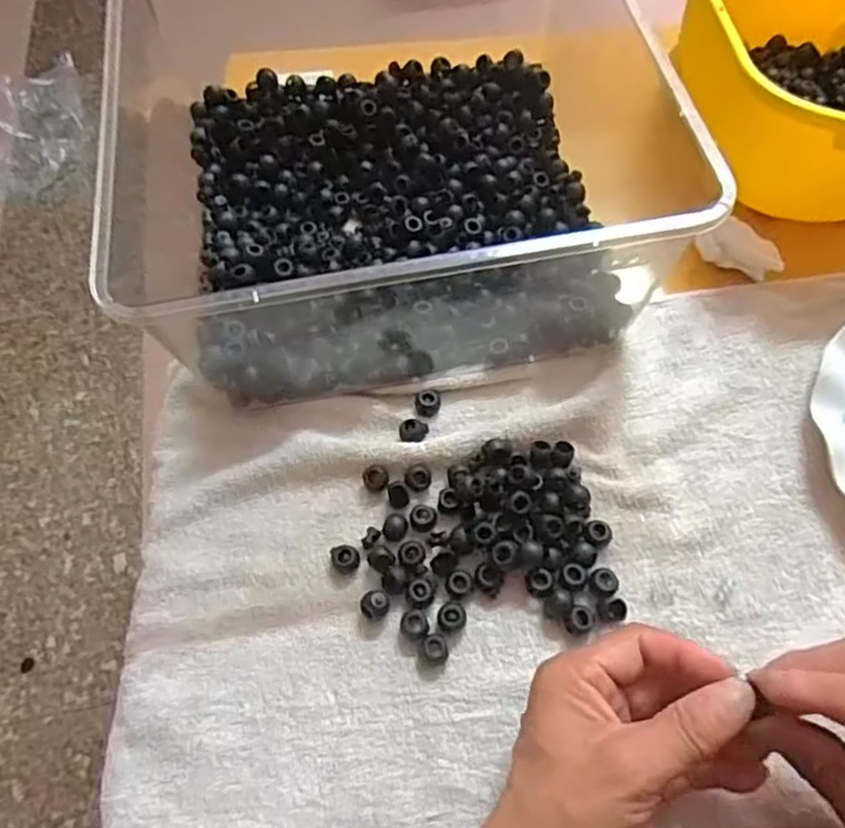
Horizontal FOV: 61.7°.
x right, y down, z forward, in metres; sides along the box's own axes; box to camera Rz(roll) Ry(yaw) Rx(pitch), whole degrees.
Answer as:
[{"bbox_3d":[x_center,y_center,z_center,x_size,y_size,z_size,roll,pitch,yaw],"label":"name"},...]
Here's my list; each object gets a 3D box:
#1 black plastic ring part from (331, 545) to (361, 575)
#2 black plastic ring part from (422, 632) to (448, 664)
[{"bbox_3d":[-0.043,0.081,0.396,0.017,0.007,0.015,34,68,18],"label":"black plastic ring part"},{"bbox_3d":[0.007,0.122,0.368,0.014,0.009,0.015,-1,62,2],"label":"black plastic ring part"}]

